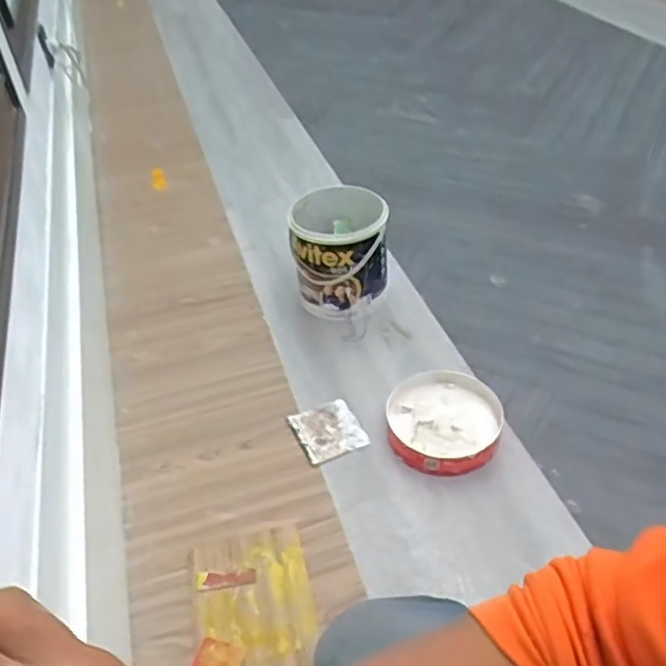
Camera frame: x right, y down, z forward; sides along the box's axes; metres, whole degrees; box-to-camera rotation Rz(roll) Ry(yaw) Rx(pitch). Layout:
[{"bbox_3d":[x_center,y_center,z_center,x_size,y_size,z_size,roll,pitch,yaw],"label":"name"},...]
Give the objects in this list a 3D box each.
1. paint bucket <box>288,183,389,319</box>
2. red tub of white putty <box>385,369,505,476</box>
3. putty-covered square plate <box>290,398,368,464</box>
[{"bbox_3d":[0.014,-0.150,1.275,0.176,0.194,0.170,-3,41,2],"label":"paint bucket"},{"bbox_3d":[0.169,0.139,1.035,0.171,0.044,0.177,-3,41,2],"label":"red tub of white putty"},{"bbox_3d":[-0.007,0.154,1.068,0.097,0.006,0.107,-18,43,-15],"label":"putty-covered square plate"}]

